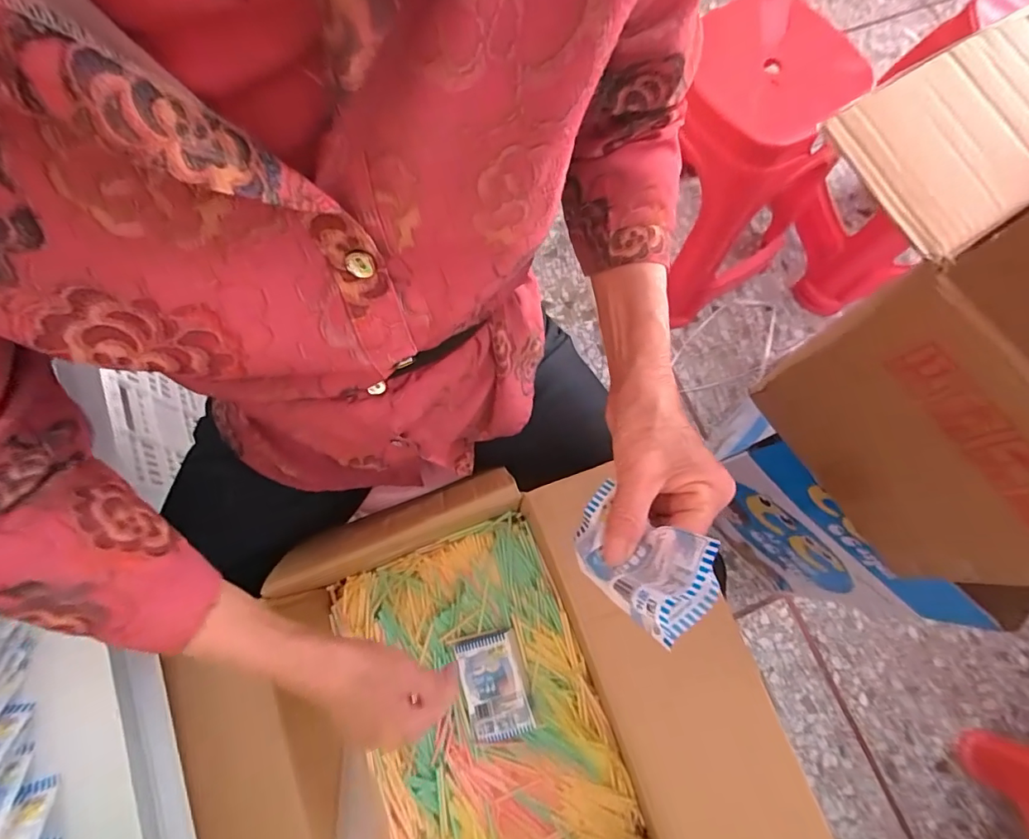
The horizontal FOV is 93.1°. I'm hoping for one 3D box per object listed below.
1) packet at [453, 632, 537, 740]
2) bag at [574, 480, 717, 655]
[{"bbox_3d":[-0.023,0.303,0.552,0.074,0.014,0.106,-19,78,14],"label":"packet"},{"bbox_3d":[0.067,0.076,0.274,0.051,0.097,0.024,-43,116,-10],"label":"bag"}]

